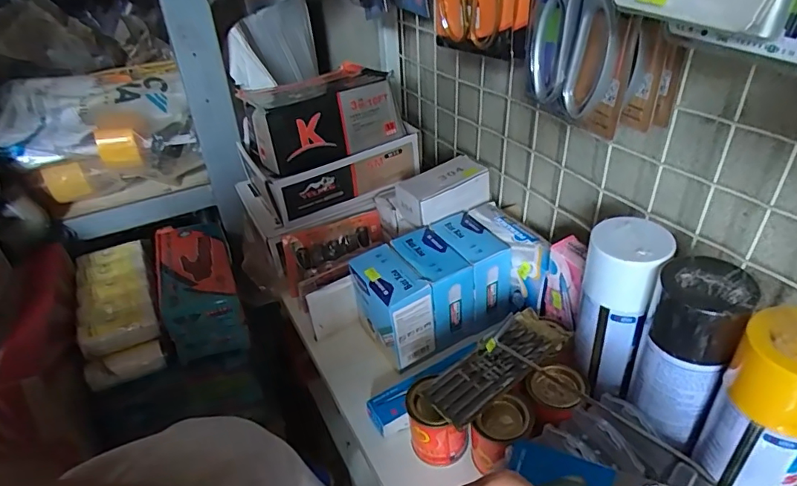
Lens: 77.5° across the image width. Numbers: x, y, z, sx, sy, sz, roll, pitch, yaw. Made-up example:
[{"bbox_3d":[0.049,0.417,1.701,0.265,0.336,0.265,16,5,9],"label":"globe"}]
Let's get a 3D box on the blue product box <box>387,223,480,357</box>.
[{"bbox_3d":[0.040,0.052,0.590,0.063,0.103,0.097,-18,37,-22],"label":"blue product box"}]

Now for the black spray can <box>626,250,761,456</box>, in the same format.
[{"bbox_3d":[0.221,0.085,0.388,0.053,0.142,0.057,-2,34,1],"label":"black spray can"}]

